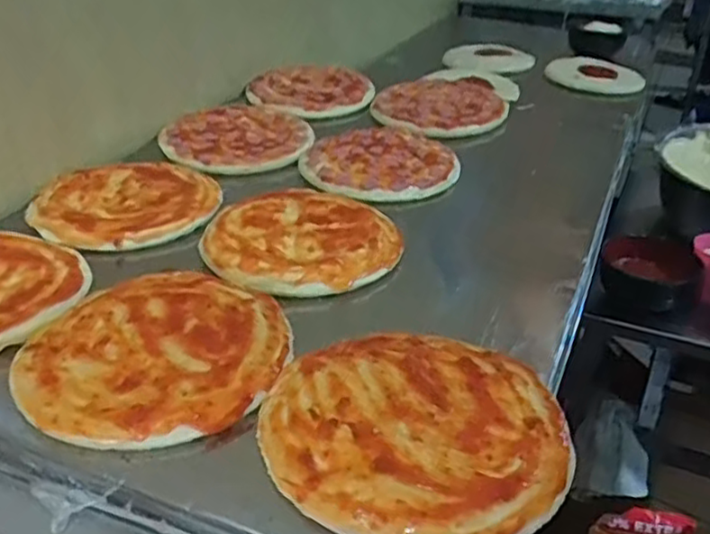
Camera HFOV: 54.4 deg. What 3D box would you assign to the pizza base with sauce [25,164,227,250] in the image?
[{"bbox_3d":[-0.250,-0.076,0.759,0.193,0.010,0.177,0,32,0],"label":"pizza base with sauce"}]

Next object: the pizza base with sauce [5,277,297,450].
[{"bbox_3d":[-0.151,0.061,0.530,0.186,0.010,0.191,0,32,0],"label":"pizza base with sauce"}]

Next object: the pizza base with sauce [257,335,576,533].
[{"bbox_3d":[0.040,0.103,0.465,0.199,0.008,0.187,10,33,16],"label":"pizza base with sauce"}]

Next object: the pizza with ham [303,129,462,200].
[{"bbox_3d":[0.035,-0.132,0.866,0.191,0.026,0.173,-19,36,-27],"label":"pizza with ham"}]

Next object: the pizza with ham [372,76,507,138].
[{"bbox_3d":[0.127,-0.246,1.034,0.199,0.028,0.211,2,32,4],"label":"pizza with ham"}]

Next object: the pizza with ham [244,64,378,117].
[{"bbox_3d":[-0.071,-0.281,1.079,0.175,0.024,0.184,0,32,0],"label":"pizza with ham"}]

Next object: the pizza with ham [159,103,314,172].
[{"bbox_3d":[-0.147,-0.179,0.926,0.189,0.019,0.210,25,40,35],"label":"pizza with ham"}]

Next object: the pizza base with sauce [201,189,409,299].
[{"bbox_3d":[-0.054,-0.033,0.693,0.183,0.011,0.178,0,32,0],"label":"pizza base with sauce"}]

